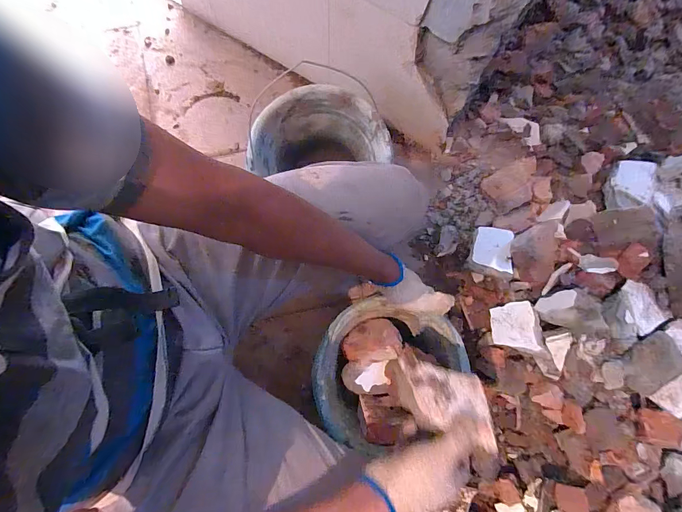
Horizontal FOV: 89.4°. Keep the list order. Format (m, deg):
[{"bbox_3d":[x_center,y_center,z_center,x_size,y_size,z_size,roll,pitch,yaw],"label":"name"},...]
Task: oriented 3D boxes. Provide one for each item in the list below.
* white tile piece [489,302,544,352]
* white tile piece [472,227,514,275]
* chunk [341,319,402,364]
[{"bbox_3d":[0.327,0.133,0.656,0.076,0.005,0.092,-15,54,30],"label":"white tile piece"},{"bbox_3d":[0.309,-0.017,0.694,0.074,0.012,0.090,11,71,22],"label":"white tile piece"},{"bbox_3d":[0.058,0.162,0.644,0.104,0.053,0.076,-16,80,-5],"label":"chunk"}]

